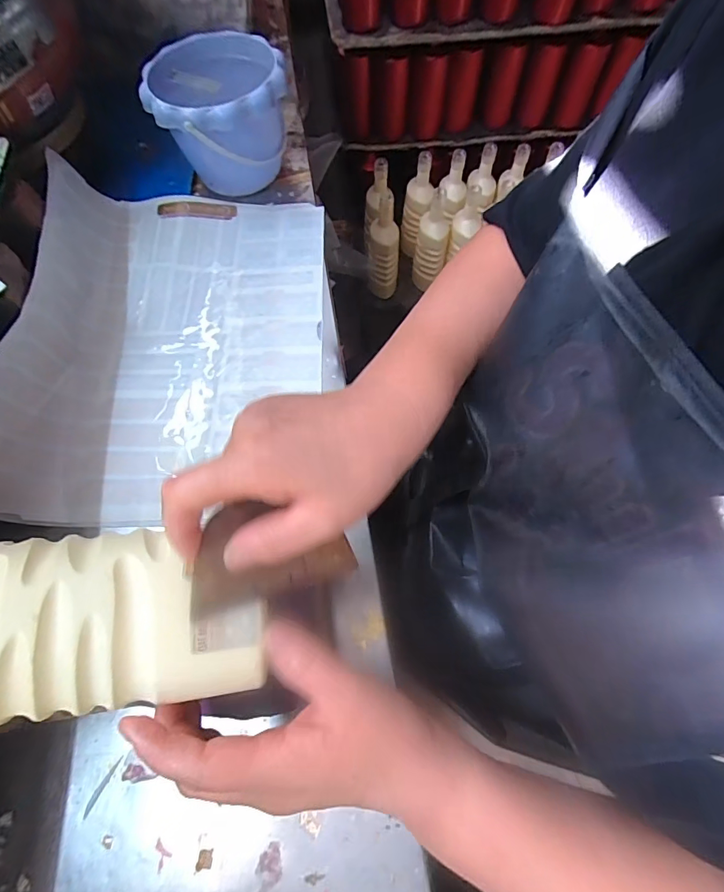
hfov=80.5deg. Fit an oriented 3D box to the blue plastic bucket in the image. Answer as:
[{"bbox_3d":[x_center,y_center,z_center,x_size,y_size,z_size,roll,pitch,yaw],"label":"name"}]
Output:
[{"bbox_3d":[-0.161,-0.382,0.507,0.145,0.113,0.157,-5,65,-2],"label":"blue plastic bucket"}]

